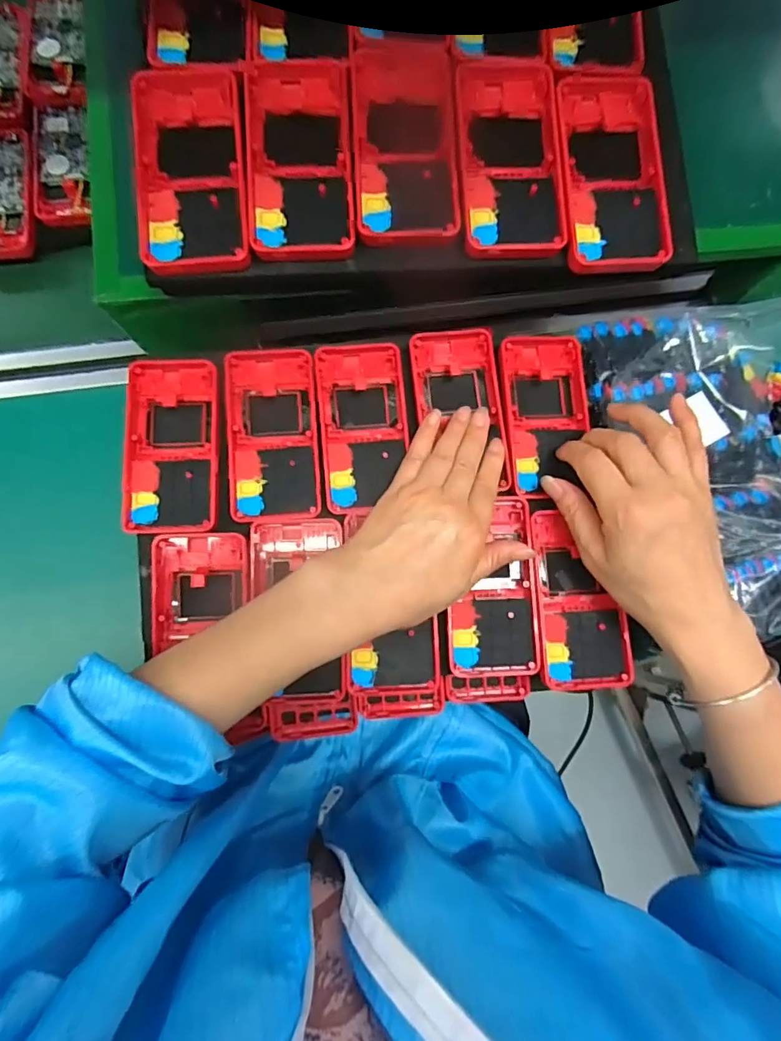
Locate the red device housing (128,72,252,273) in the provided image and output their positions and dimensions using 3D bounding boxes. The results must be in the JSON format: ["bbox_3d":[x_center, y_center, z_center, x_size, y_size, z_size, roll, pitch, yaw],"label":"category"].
[{"bbox_3d":[-0.121,-0.213,0.300,0.064,0.014,0.129,-5,81,-4],"label":"red device housing"}]

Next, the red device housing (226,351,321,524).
[{"bbox_3d":[-0.083,-0.063,0.351,0.062,0.011,0.126,-4,81,-3],"label":"red device housing"}]

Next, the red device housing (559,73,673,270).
[{"bbox_3d":[0.136,-0.222,0.311,0.064,0.018,0.134,-4,81,-3],"label":"red device housing"}]

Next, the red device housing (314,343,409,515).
[{"bbox_3d":[-0.020,-0.069,0.363,0.062,0.025,0.123,-5,81,-4],"label":"red device housing"}]

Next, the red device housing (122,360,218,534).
[{"bbox_3d":[-0.153,-0.054,0.349,0.062,0.013,0.124,-3,81,-3],"label":"red device housing"}]

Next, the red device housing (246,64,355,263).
[{"bbox_3d":[-0.055,-0.222,0.304,0.063,0.011,0.129,-4,81,-3],"label":"red device housing"}]

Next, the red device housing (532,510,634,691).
[{"bbox_3d":[0.132,0.056,0.350,0.061,0.017,0.119,-1,81,-3],"label":"red device housing"}]

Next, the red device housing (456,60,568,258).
[{"bbox_3d":[0.075,-0.228,0.310,0.061,0.010,0.134,-2,81,-3],"label":"red device housing"}]

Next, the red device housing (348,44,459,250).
[{"bbox_3d":[0.009,-0.240,0.313,0.065,0.014,0.141,-2,81,-3],"label":"red device housing"}]

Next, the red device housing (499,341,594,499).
[{"bbox_3d":[0.116,-0.079,0.373,0.064,0.018,0.123,-2,81,-3],"label":"red device housing"}]

